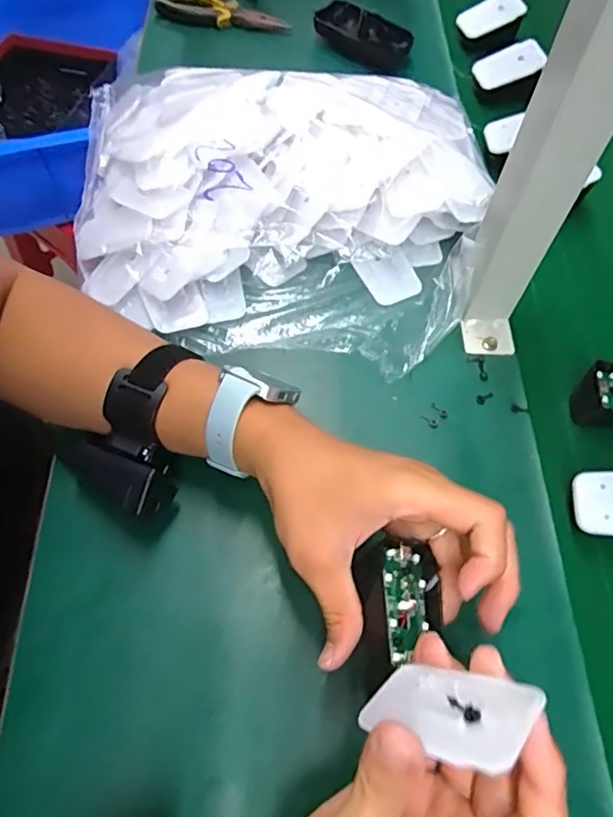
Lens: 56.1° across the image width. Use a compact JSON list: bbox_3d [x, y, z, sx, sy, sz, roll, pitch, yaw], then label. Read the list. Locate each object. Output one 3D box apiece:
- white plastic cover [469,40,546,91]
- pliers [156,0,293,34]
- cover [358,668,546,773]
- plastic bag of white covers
[{"bbox_3d":[0.215,-0.367,0.614,0.071,0.033,0.009,-8,32,22],"label":"white plastic cover"},{"bbox_3d":[-0.096,-0.453,0.662,0.153,0.011,0.046,20,86,7],"label":"pliers"},{"bbox_3d":[0.055,0.119,0.231,0.042,0.067,0.008,-30,104,-44],"label":"cover"},{"bbox_3d":[-0.035,-0.176,0.481,0.351,0.074,0.256,10,63,4],"label":"plastic bag of white covers"}]

